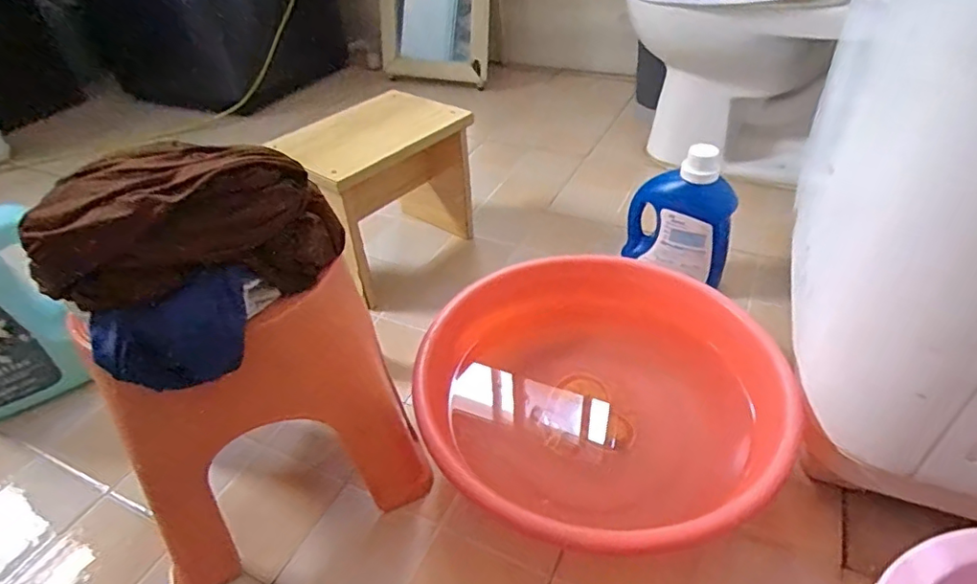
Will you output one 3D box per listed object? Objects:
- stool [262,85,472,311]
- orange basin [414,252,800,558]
[{"bbox_3d":[-0.201,-0.165,1.068,0.204,0.294,0.380,22,46,29],"label":"stool"},{"bbox_3d":[0.138,0.155,0.738,0.420,0.177,0.425,-3,39,2],"label":"orange basin"}]

